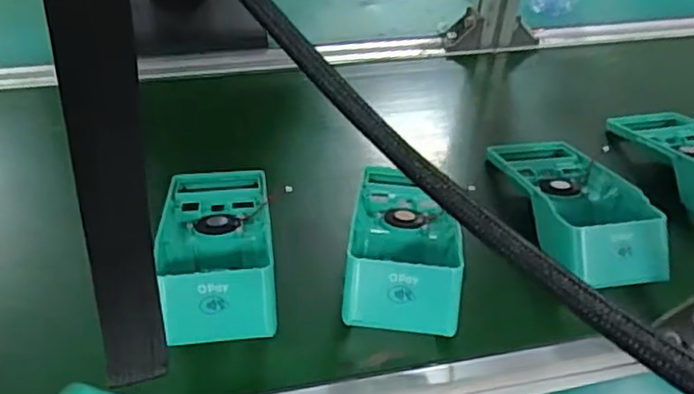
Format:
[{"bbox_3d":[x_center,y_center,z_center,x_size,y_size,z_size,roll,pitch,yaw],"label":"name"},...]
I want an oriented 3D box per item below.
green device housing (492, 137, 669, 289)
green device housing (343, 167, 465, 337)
[{"bbox_3d":[0.187,-0.005,0.535,0.091,0.048,0.192,-5,41,-8],"label":"green device housing"},{"bbox_3d":[0.045,0.022,0.493,0.089,0.038,0.188,4,41,2],"label":"green device housing"}]

